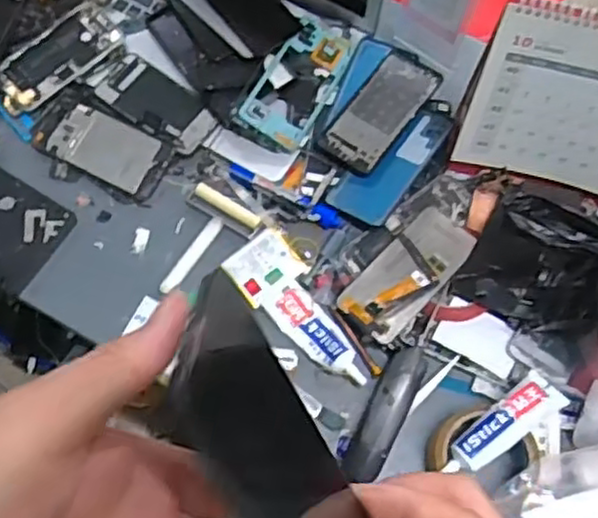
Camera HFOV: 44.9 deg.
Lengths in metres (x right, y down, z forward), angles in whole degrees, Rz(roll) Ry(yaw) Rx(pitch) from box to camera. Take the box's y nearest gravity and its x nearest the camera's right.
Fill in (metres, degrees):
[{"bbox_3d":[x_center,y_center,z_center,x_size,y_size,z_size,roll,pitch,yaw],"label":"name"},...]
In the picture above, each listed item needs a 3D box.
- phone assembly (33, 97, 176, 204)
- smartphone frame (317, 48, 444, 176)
[{"bbox_3d":[-0.219,-0.126,0.818,0.143,0.012,0.078,27,70,8],"label":"phone assembly"},{"bbox_3d":[0.094,-0.169,0.826,0.069,0.012,0.166,34,71,10],"label":"smartphone frame"}]

